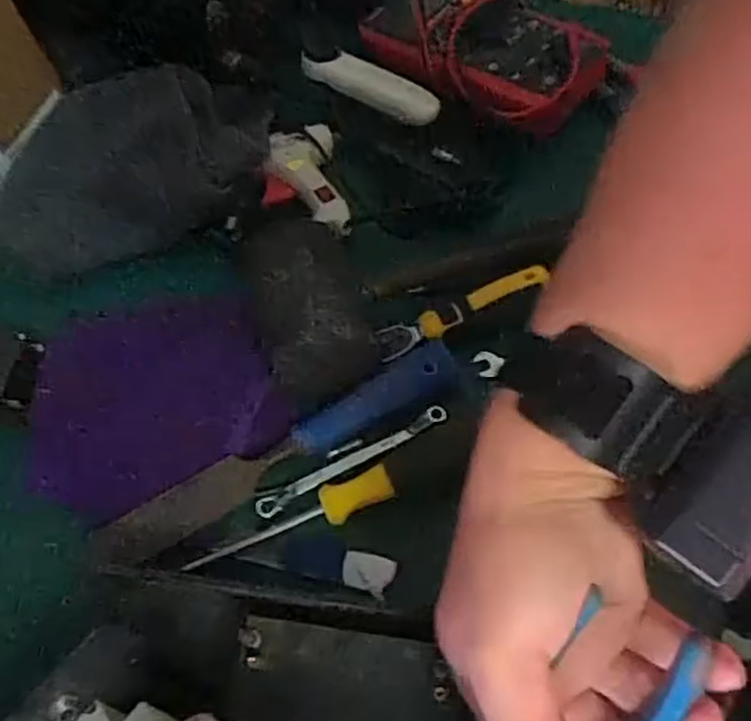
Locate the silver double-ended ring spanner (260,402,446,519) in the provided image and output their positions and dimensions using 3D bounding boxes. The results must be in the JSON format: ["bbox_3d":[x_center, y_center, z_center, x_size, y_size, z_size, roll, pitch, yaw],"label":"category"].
[{"bbox_3d":[-0.013,0.058,0.417,0.123,0.006,0.010,-27,62,-9],"label":"silver double-ended ring spanner"}]

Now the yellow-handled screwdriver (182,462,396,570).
[{"bbox_3d":[-0.047,0.090,0.392,0.119,0.016,0.021,-23,62,-6],"label":"yellow-handled screwdriver"}]

